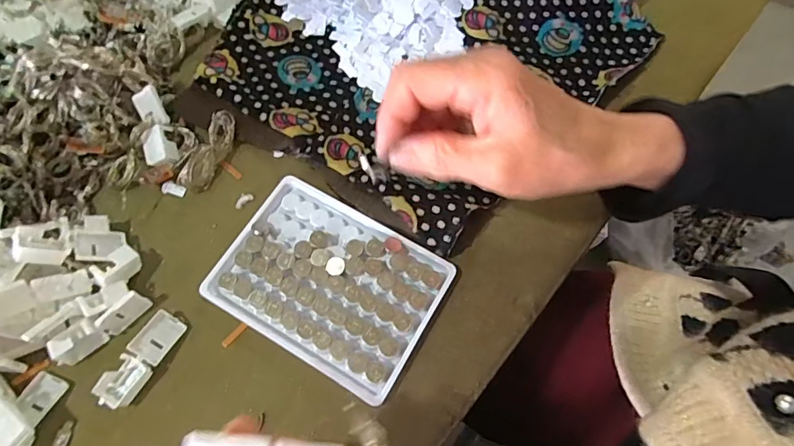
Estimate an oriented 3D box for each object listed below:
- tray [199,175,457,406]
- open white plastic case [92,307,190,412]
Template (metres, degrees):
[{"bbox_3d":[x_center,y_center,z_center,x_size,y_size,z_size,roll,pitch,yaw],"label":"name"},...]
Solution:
[{"bbox_3d":[-0.042,0.034,0.292,0.127,0.010,0.095,29,70,12],"label":"tray"},{"bbox_3d":[-0.147,0.078,0.275,0.018,0.011,0.055,29,70,12],"label":"open white plastic case"}]

